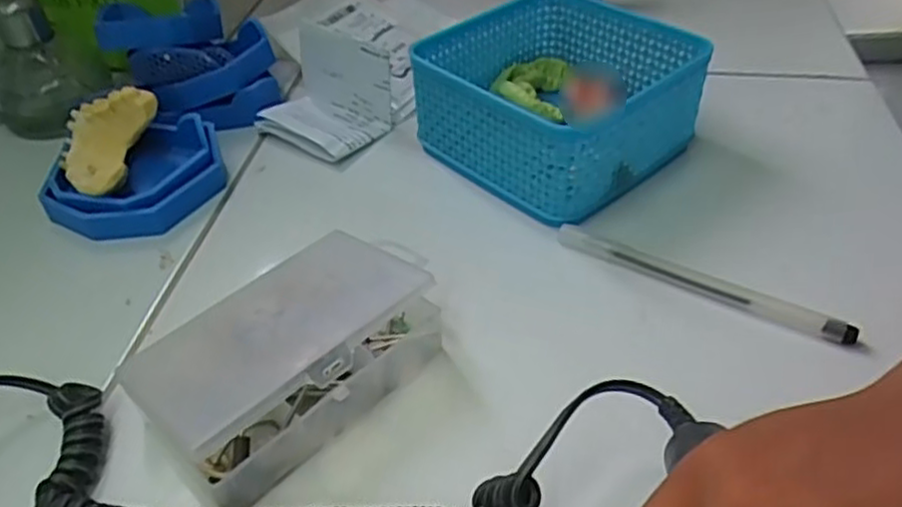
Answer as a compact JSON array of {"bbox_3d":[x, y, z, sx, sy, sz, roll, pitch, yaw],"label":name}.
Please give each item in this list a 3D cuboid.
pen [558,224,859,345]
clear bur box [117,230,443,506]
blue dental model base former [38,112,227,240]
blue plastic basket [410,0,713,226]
[{"bbox_3d":[0.117,0.014,0.343,0.141,0.013,0.011,21,48,25],"label":"pen"},{"bbox_3d":[-0.067,0.039,0.298,0.118,0.044,0.073,-34,50,-29],"label":"clear bur box"},{"bbox_3d":[-0.178,-0.043,0.403,0.095,0.031,0.068,-25,46,-22],"label":"blue dental model base former"},{"bbox_3d":[0.062,-0.093,0.421,0.130,0.066,0.130,-32,49,-28],"label":"blue plastic basket"}]

